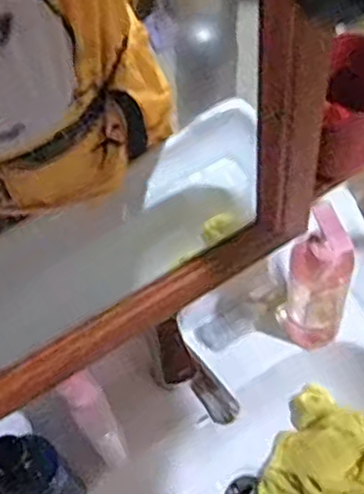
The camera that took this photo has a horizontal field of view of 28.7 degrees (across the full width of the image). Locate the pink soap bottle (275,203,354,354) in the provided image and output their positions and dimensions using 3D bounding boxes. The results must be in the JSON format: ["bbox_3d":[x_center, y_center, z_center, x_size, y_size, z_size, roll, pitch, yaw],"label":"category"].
[{"bbox_3d":[0.148,0.047,0.789,0.070,0.243,0.054,10,59,10],"label":"pink soap bottle"}]

